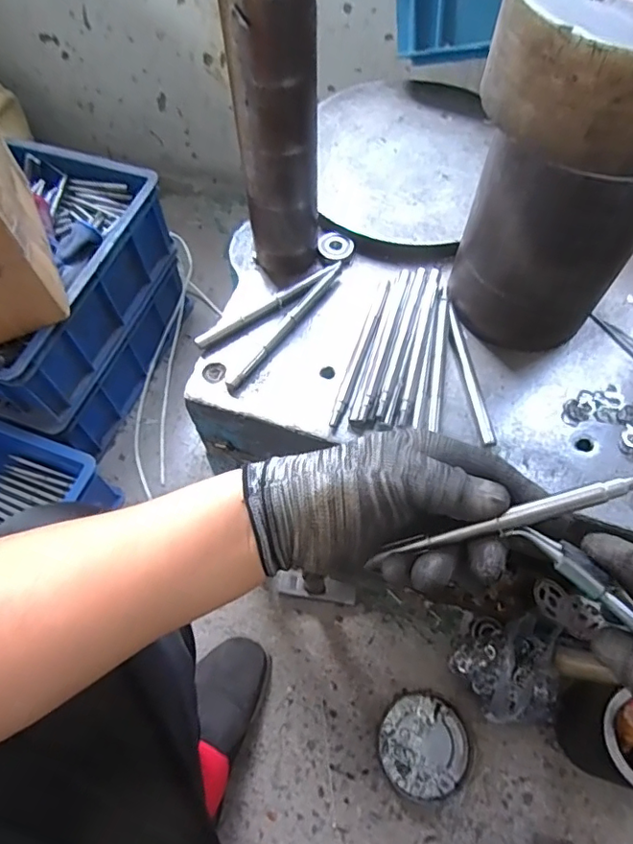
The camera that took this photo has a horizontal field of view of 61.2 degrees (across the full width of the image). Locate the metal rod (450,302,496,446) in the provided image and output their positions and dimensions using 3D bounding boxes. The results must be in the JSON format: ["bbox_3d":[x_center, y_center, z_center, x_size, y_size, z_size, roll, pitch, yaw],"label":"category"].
[{"bbox_3d":[0.134,-0.044,0.472,0.011,0.011,0.140,-6,63,-3],"label":"metal rod"}]

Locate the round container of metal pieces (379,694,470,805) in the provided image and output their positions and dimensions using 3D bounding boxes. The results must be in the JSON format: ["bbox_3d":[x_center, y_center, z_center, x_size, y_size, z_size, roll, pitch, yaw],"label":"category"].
[{"bbox_3d":[0.144,0.438,0.724,0.115,0.011,0.119,0,63,0],"label":"round container of metal pieces"}]

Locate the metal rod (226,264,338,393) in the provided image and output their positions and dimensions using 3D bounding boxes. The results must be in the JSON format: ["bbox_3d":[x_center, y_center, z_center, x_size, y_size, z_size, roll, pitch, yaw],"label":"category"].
[{"bbox_3d":[-0.026,-0.091,0.500,0.013,0.016,0.165,35,68,17],"label":"metal rod"}]

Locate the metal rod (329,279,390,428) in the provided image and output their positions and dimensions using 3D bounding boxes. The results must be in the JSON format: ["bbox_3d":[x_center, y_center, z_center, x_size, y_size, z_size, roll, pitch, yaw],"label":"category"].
[{"bbox_3d":[0.041,-0.066,0.486,0.011,0.011,0.161,18,64,9],"label":"metal rod"}]

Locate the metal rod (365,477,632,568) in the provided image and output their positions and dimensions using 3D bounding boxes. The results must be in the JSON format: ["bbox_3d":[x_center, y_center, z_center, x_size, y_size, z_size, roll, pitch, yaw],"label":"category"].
[{"bbox_3d":[0.103,0.055,0.295,0.147,0.008,0.010,-22,61,21],"label":"metal rod"}]

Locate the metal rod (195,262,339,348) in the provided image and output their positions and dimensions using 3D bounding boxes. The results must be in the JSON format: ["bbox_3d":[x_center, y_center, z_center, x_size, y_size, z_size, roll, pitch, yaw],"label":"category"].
[{"bbox_3d":[-0.045,-0.112,0.507,0.156,0.009,0.012,-32,67,-15],"label":"metal rod"}]

